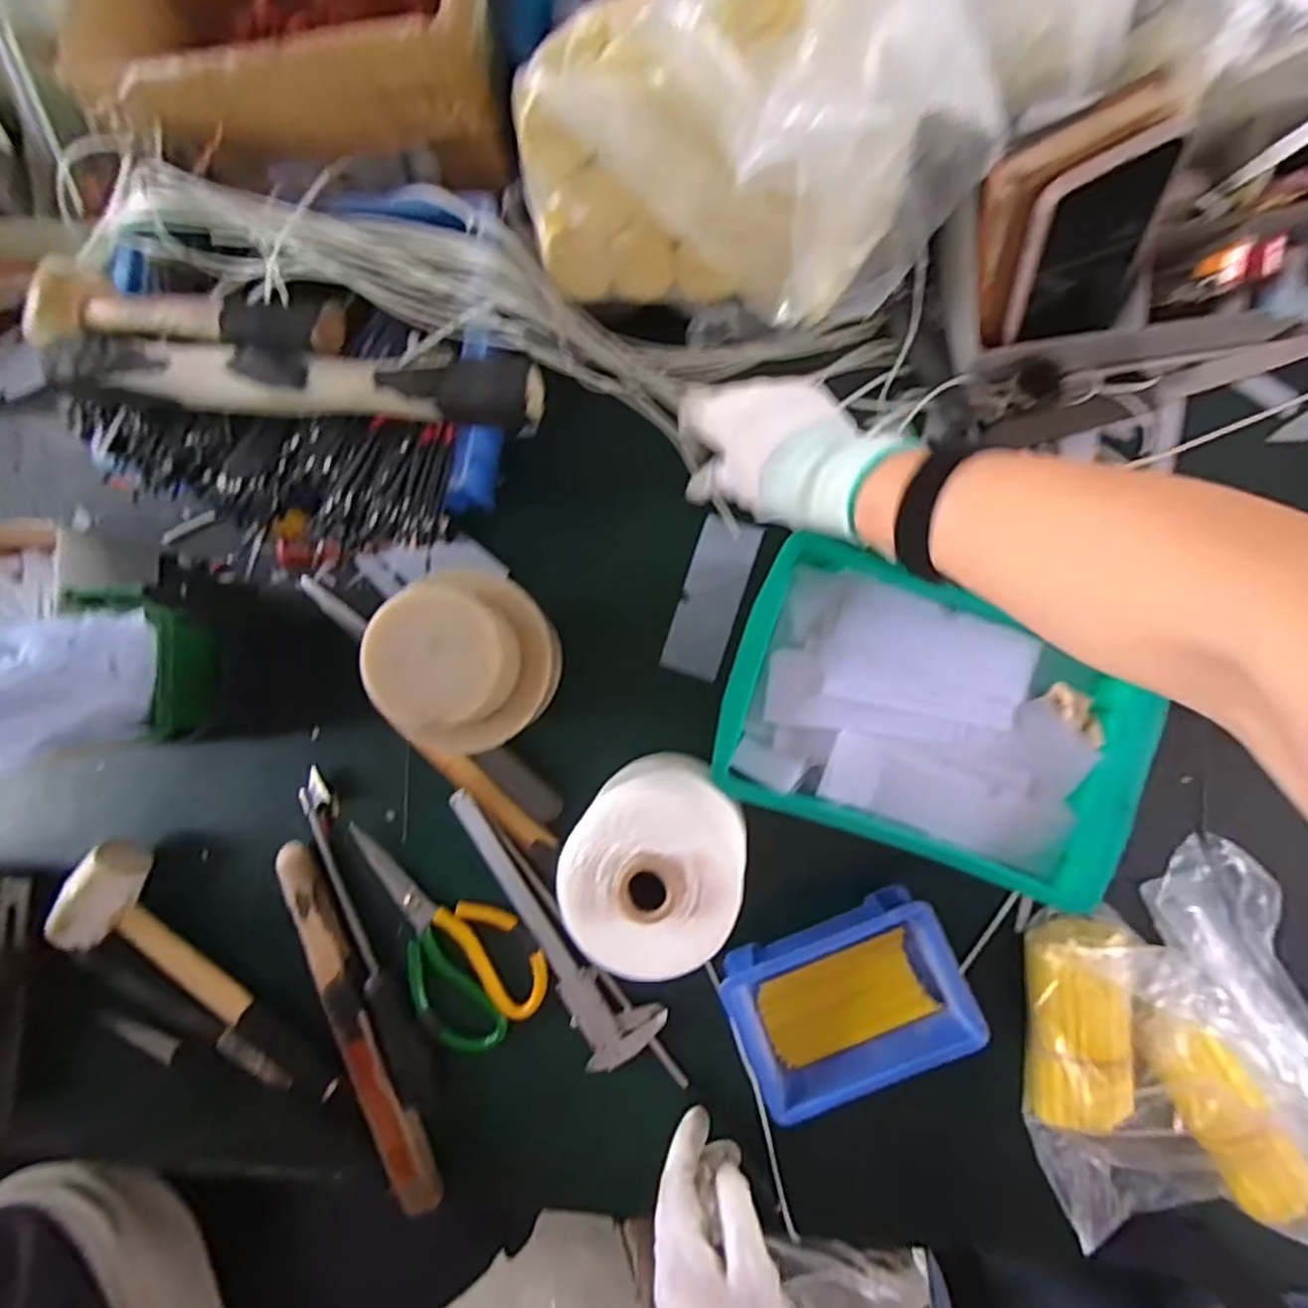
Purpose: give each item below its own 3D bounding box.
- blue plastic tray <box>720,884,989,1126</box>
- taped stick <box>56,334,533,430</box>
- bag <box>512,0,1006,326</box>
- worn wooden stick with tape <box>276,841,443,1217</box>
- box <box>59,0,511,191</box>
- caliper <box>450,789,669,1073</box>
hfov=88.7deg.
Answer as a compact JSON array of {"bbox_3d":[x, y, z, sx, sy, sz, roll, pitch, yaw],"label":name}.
[{"bbox_3d":[0.129,0.229,0.456,0.150,0.062,0.107,-27,84,5],"label":"blue plastic tray"},{"bbox_3d":[-0.226,-0.168,0.412,0.312,0.029,0.041,8,88,7],"label":"taped stick"},{"bbox_3d":[0.048,-0.311,0.392,0.267,0.162,0.160,4,88,7],"label":"bag"},{"bbox_3d":[-0.224,0.275,0.498,0.027,0.024,0.277,-27,84,5],"label":"worn wooden stick with tape"},{"bbox_3d":[-0.241,-0.427,0.467,0.268,0.103,0.159,-5,87,7],"label":"box"},{"bbox_3d":[-0.086,0.202,0.498,0.064,0.012,0.226,-42,83,3],"label":"caliper"}]

